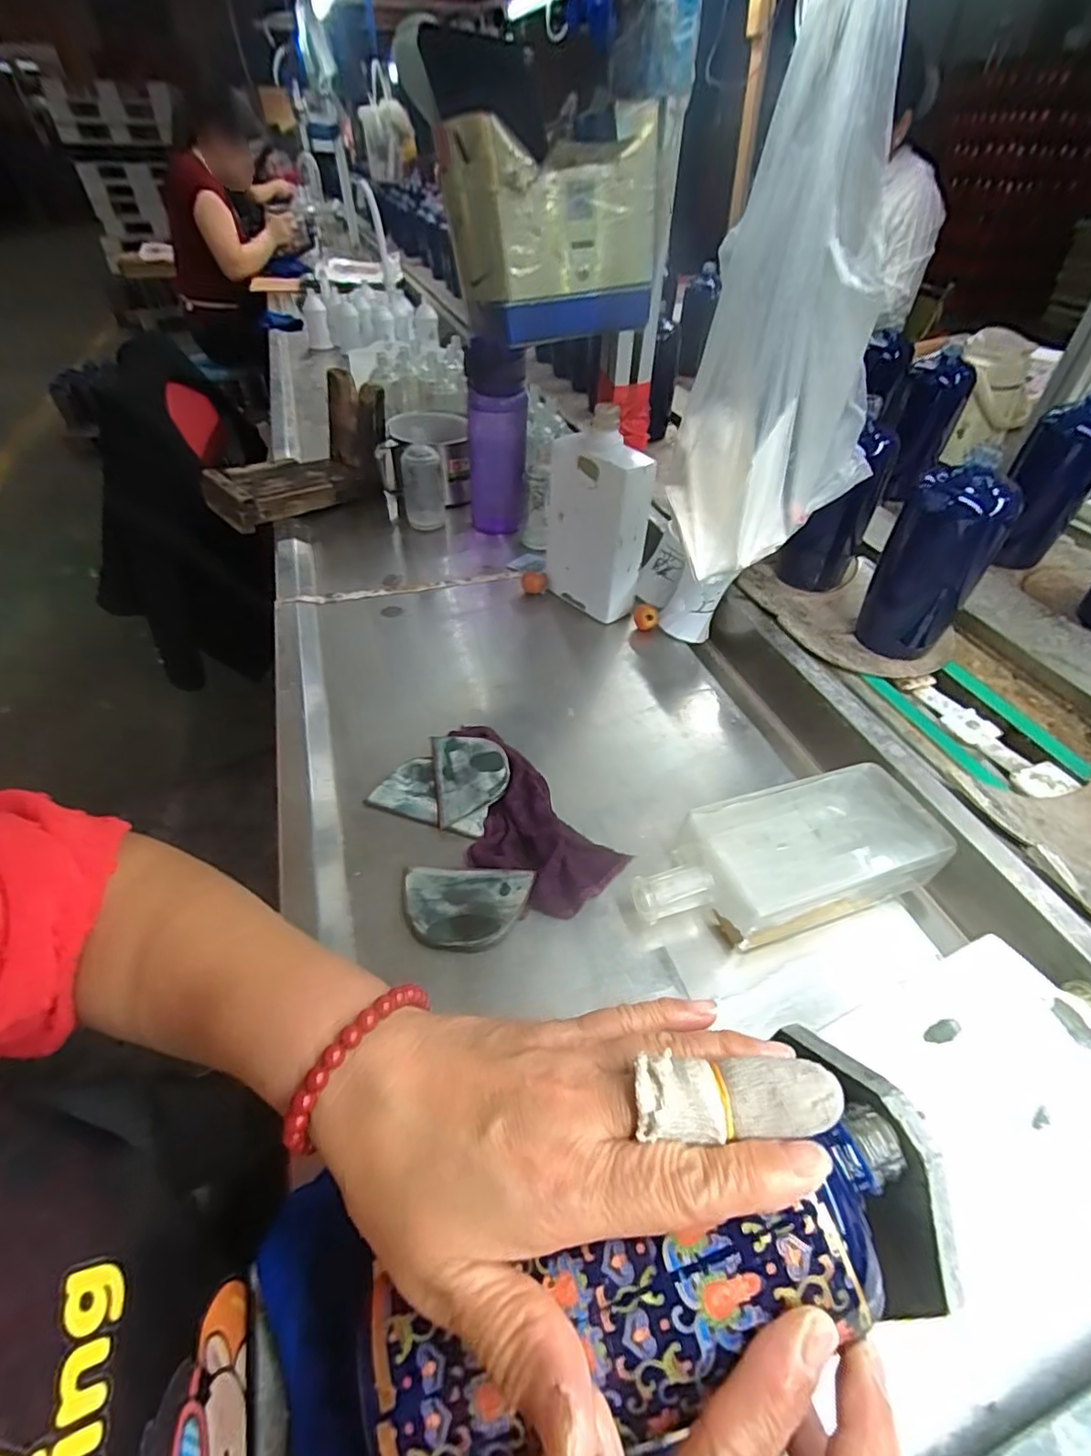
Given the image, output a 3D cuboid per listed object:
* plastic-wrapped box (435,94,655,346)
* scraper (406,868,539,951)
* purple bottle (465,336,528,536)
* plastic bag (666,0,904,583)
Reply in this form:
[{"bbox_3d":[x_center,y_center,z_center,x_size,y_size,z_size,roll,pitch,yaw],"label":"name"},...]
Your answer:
[{"bbox_3d":[0.002,-0.407,0.481,0.158,0.129,0.100,-15,49,-14],"label":"plastic-wrapped box"},{"bbox_3d":[-0.054,0.121,0.393,0.085,0.009,0.054,3,47,2],"label":"scraper"},{"bbox_3d":[-0.062,-0.357,0.733,0.083,0.218,0.065,-5,46,0],"label":"purple bottle"},{"bbox_3d":[0.168,-0.268,0.385,0.168,0.302,0.082,-35,56,-29],"label":"plastic bag"}]

